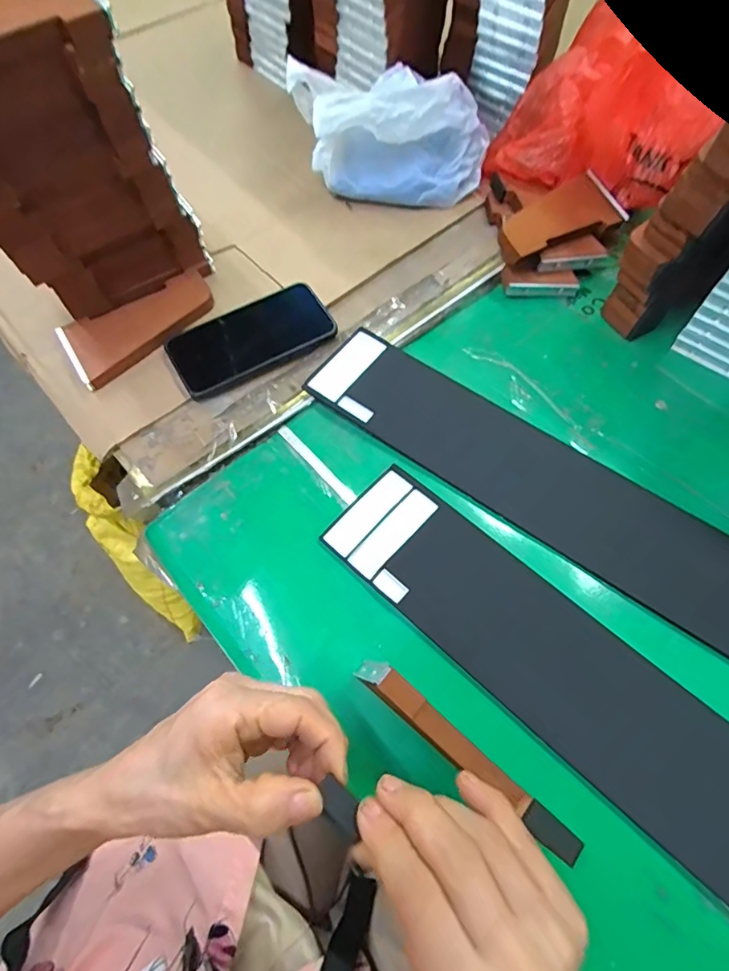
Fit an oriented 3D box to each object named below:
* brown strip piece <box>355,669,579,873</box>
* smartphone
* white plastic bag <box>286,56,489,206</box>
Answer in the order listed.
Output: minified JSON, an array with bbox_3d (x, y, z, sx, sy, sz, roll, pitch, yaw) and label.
[{"bbox_3d":[0.061,0.161,0.298,0.159,0.012,0.017,40,69,5],"label":"brown strip piece"},{"bbox_3d":[-0.113,-0.147,0.499,0.159,0.013,0.076,-30,75,-6],"label":"smartphone"},{"bbox_3d":[0.031,-0.389,0.566,0.219,0.119,0.068,-1,64,-1],"label":"white plastic bag"}]

